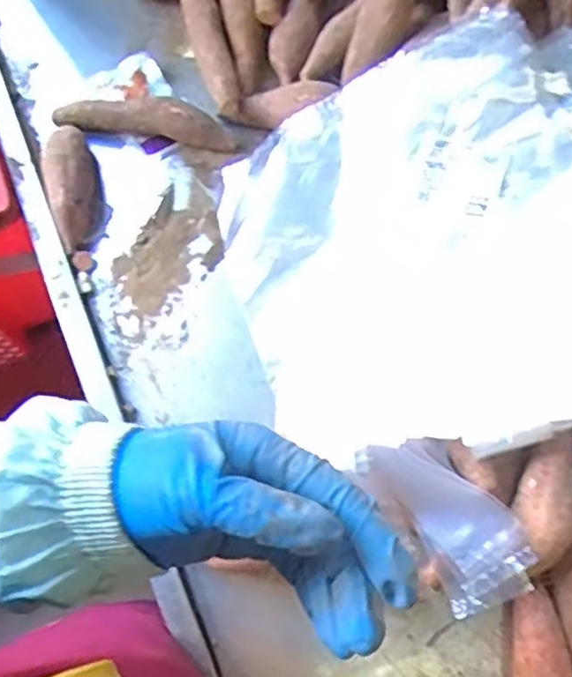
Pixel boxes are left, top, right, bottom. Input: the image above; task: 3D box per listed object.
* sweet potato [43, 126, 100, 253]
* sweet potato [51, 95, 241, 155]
[{"bbox_3d":[-0.174,-0.126,0.582,0.039,0.030,0.112,-18,70,-4],"label":"sweet potato"},{"bbox_3d":[-0.123,-0.189,0.603,0.171,0.034,0.038,8,70,6],"label":"sweet potato"}]

